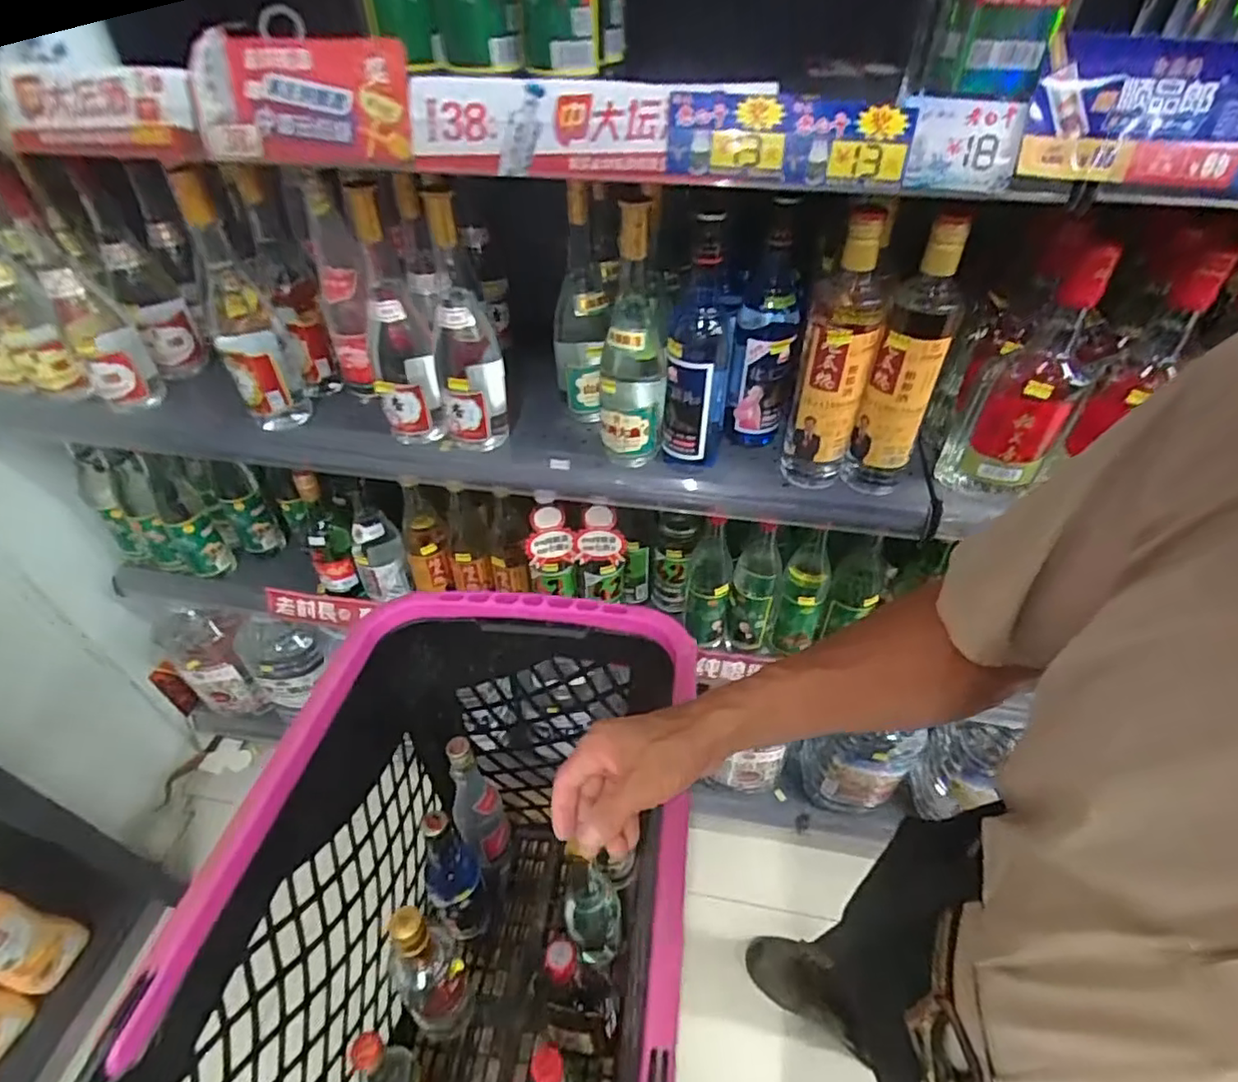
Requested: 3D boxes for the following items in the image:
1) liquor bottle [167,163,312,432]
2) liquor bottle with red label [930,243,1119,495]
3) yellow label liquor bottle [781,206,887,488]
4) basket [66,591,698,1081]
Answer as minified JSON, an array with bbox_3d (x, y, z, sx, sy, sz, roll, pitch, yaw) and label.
[{"bbox_3d":[-0.418,-0.249,0.698,0.069,0.278,0.064,-22,49,-19],"label":"liquor bottle"},{"bbox_3d":[0.388,-0.150,0.601,0.086,0.234,0.073,32,54,28],"label":"liquor bottle with red label"},{"bbox_3d":[0.213,-0.179,0.615,0.061,0.265,0.072,15,47,15],"label":"yellow label liquor bottle"},{"bbox_3d":[-0.142,0.380,0.647,0.366,0.455,0.551,2,45,3],"label":"basket"}]

